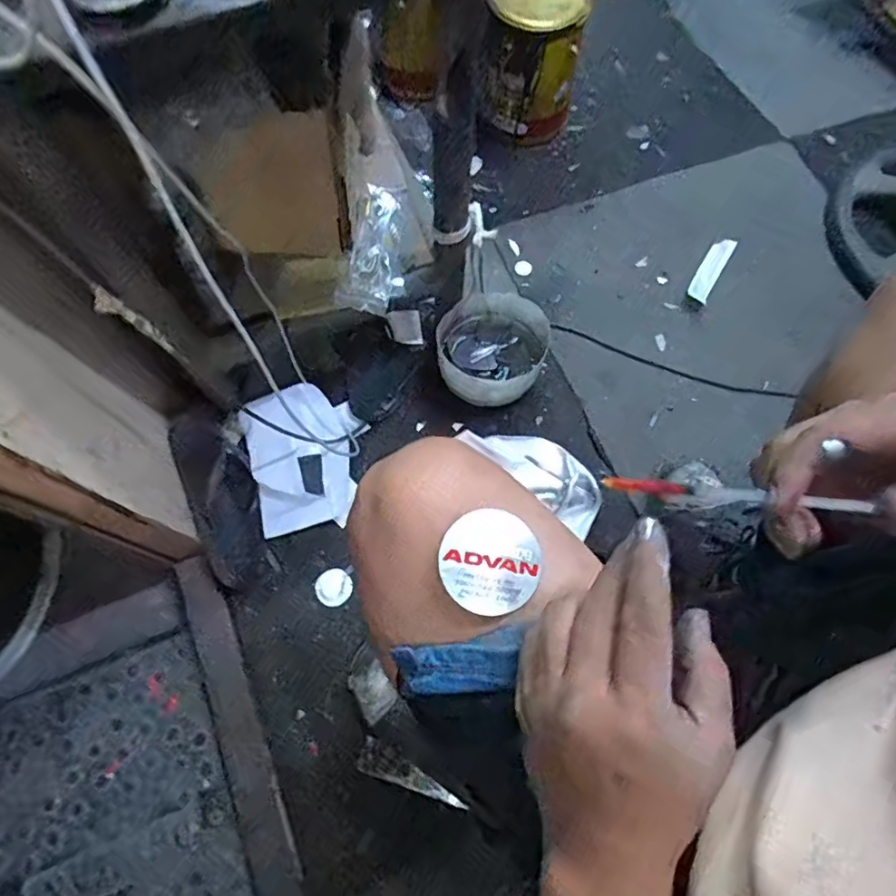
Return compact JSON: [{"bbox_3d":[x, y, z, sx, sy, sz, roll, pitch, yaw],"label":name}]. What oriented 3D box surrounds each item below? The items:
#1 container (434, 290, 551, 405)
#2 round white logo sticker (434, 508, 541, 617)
[{"bbox_3d":[0.062,-0.139,0.836,0.157,0.079,0.166,0,68,0],"label":"container"},{"bbox_3d":[0.024,0.063,0.318,0.055,0.008,0.056,0,68,0],"label":"round white logo sticker"}]

